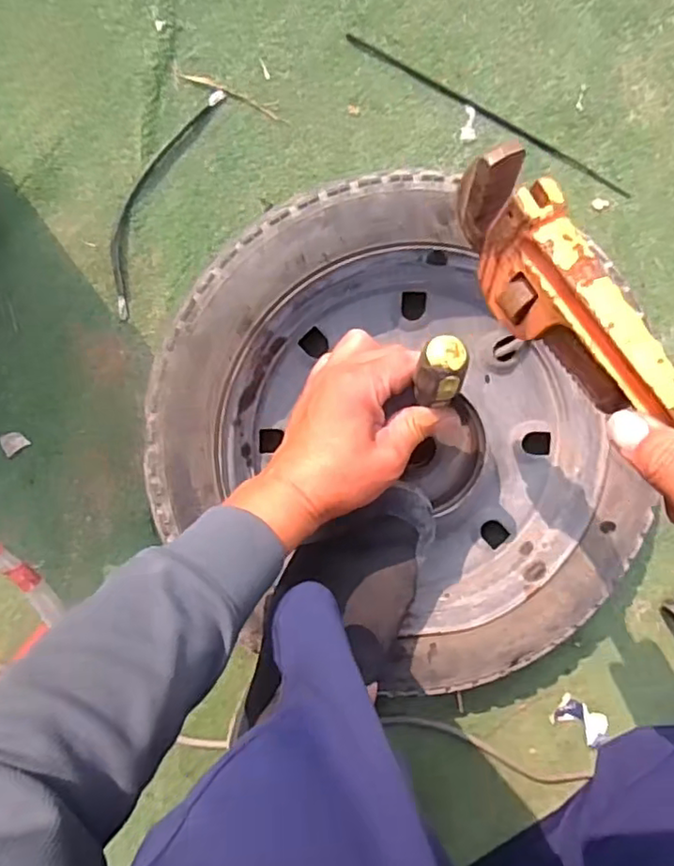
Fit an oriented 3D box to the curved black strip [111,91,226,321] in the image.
[{"bbox_3d":[-0.154,-0.198,0.527,0.038,0.004,0.204,24,95,-11],"label":"curved black strip"}]

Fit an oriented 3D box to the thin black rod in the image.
[{"bbox_3d":[0.141,-0.281,0.560,0.290,0.004,0.008,24,93,-9],"label":"thin black rod"}]

